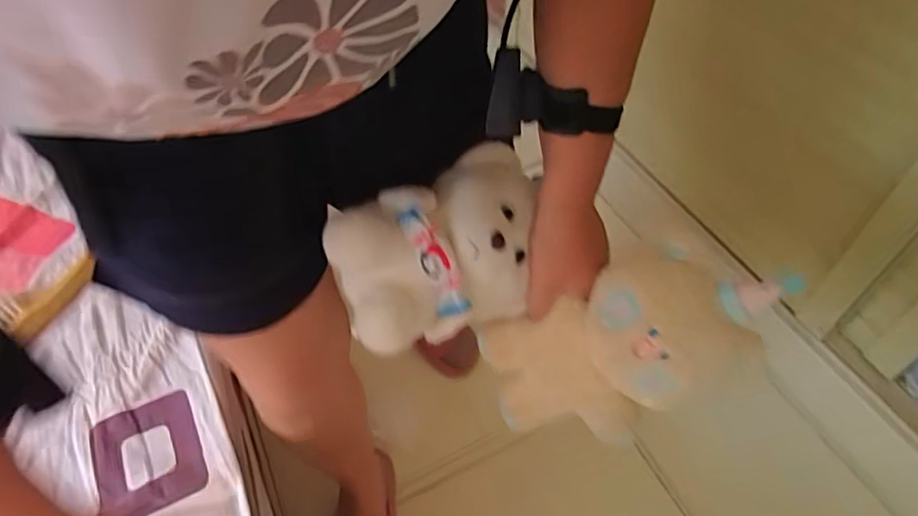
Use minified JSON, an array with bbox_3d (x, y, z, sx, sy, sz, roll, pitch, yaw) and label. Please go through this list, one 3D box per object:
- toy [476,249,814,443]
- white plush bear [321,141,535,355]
[{"bbox_3d":[0.132,0.082,0.520,0.237,0.094,0.119,-29,43,33],"label":"toy"},{"bbox_3d":[-0.009,-0.002,0.513,0.203,0.090,0.153,-24,95,-15],"label":"white plush bear"}]

